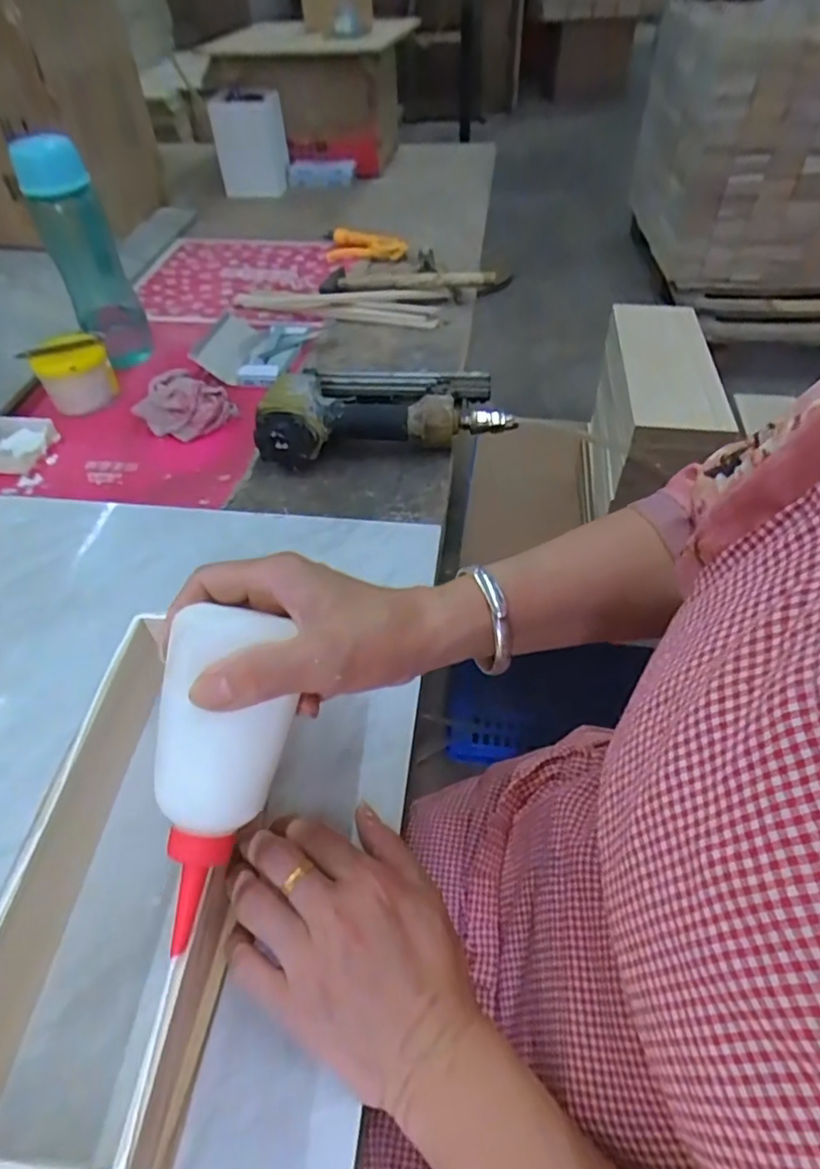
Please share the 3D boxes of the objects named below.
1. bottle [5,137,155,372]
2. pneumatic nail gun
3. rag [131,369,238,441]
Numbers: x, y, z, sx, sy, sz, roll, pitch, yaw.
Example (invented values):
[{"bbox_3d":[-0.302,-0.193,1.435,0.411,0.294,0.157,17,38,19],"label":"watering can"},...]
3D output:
[{"bbox_3d":[-0.371,-0.382,0.713,0.075,0.221,0.081,-17,50,-14],"label":"bottle"},{"bbox_3d":[-0.031,-0.198,0.658,0.247,0.064,0.155,-5,48,-3],"label":"pneumatic nail gun"},{"bbox_3d":[-0.253,-0.208,0.694,0.103,0.046,0.094,-17,50,-14],"label":"rag"}]

